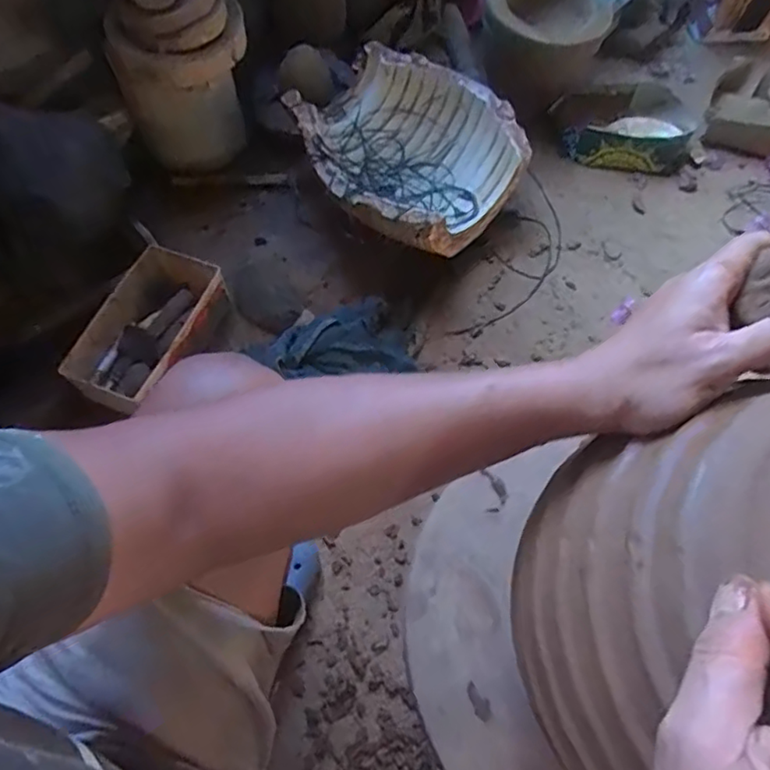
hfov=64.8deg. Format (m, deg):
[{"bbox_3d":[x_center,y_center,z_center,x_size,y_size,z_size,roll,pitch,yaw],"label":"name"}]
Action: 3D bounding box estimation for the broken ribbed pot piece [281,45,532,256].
[{"bbox_3d":[0.028,-0.366,1.009,0.337,0.170,0.321,1,64,-2],"label":"broken ribbed pot piece"}]

